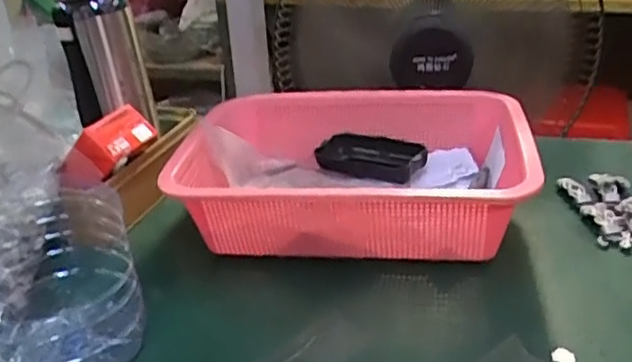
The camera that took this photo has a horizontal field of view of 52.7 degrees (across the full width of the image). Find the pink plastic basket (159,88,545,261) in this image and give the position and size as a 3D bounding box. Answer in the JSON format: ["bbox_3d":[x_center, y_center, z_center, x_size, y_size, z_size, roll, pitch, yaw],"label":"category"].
[{"bbox_3d":[0.036,-0.006,0.588,0.287,0.092,0.222,1,27,10],"label":"pink plastic basket"}]

